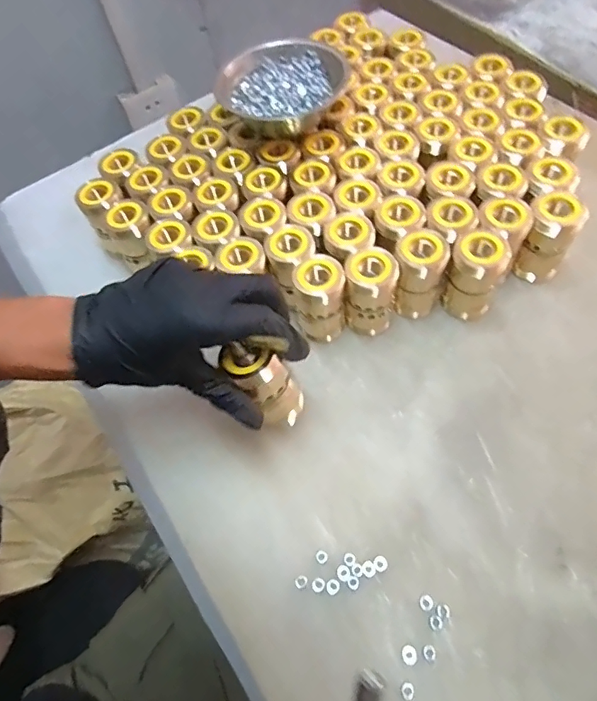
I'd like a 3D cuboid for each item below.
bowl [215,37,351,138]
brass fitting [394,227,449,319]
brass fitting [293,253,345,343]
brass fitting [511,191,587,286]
[{"bbox_3d":[-0.015,-0.255,0.468,0.113,0.038,0.116,-3,60,6],"label":"bowl"},{"bbox_3d":[0.102,-0.065,0.406,0.041,0.077,0.040,9,60,10],"label":"brass fitting"},{"bbox_3d":[0.018,-0.041,0.402,0.039,0.076,0.039,-8,59,0],"label":"brass fitting"},{"bbox_3d":[0.213,-0.095,0.408,0.039,0.078,0.038,31,66,21],"label":"brass fitting"}]

